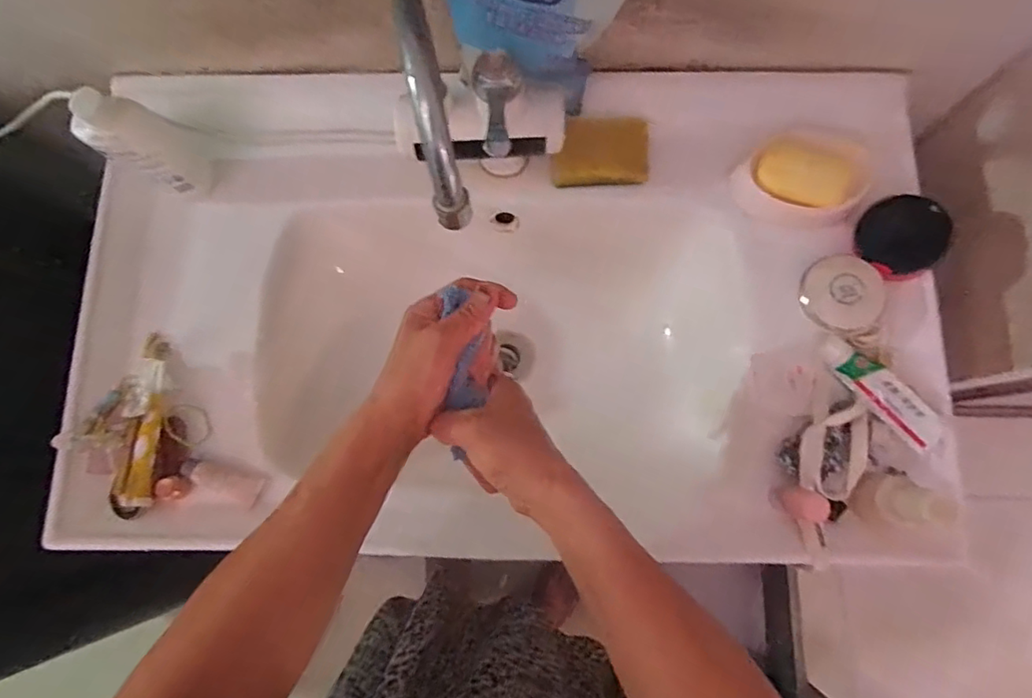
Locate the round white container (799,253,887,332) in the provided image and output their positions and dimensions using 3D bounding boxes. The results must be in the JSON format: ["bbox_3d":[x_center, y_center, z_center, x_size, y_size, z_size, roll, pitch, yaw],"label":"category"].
[{"bbox_3d":[0.302,-0.052,0.512,0.069,0.015,0.069,0,90,15],"label":"round white container"}]

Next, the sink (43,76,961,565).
[{"bbox_3d":[-0.013,-0.045,0.591,0.797,0.179,0.491,0,78,1],"label":"sink"}]

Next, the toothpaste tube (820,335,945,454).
[{"bbox_3d":[0.329,0.038,0.504,0.037,0.027,0.117,-39,80,-7],"label":"toothpaste tube"}]

